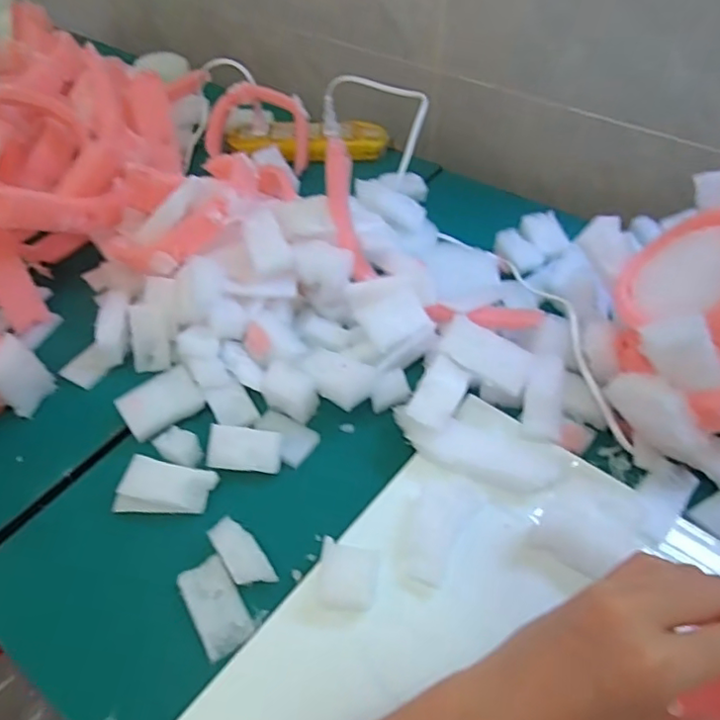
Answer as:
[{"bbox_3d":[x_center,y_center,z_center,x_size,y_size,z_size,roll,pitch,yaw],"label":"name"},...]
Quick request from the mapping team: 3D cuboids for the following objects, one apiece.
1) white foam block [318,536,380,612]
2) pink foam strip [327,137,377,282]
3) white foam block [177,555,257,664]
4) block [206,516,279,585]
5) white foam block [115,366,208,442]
[{"bbox_3d":[-0.007,0.129,0.350,0.034,0.008,0.037,5,54,8],"label":"white foam block"},{"bbox_3d":[-0.010,-0.119,0.475,0.025,0.113,0.017,-15,21,-7],"label":"pink foam strip"},{"bbox_3d":[-0.087,0.150,0.354,0.030,0.010,0.055,-28,56,-16],"label":"white foam block"},{"bbox_3d":[-0.074,0.122,0.364,0.022,0.015,0.048,-34,58,-19],"label":"block"},{"bbox_3d":[-0.150,0.032,0.440,0.056,0.010,0.040,-36,85,-19],"label":"white foam block"}]

